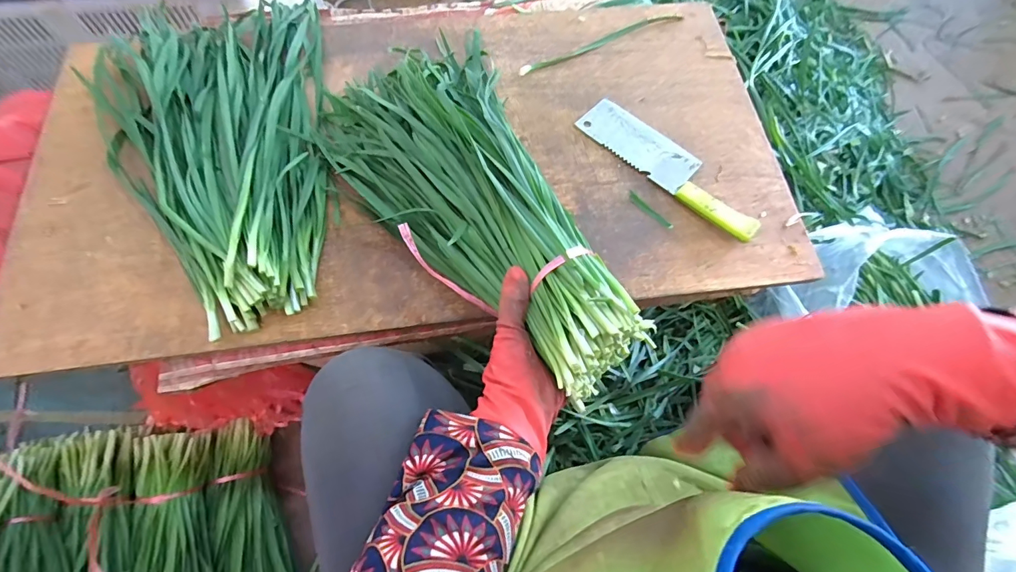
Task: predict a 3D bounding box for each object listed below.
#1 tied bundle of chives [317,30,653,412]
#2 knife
[{"bbox_3d":[-0.031,-0.107,0.454,0.222,0.076,0.469,-30,60,-13],"label":"tied bundle of chives"},{"bbox_3d":[0.199,-0.151,0.532,0.246,0.021,0.065,43,73,13],"label":"knife"}]

